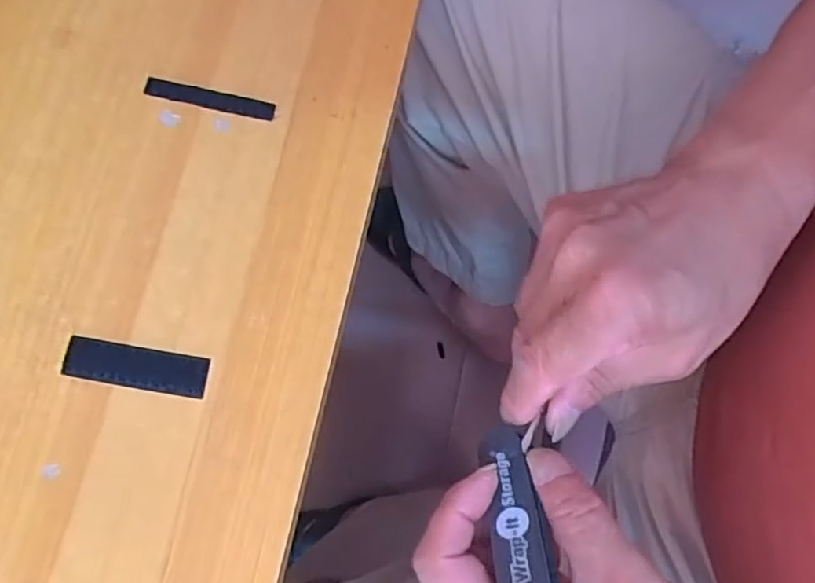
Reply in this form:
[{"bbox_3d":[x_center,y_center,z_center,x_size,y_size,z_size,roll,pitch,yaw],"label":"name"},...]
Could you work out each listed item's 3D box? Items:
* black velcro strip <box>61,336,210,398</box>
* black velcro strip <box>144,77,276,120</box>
[{"bbox_3d":[-0.129,0.035,0.296,0.068,0.004,0.020,9,76,3],"label":"black velcro strip"},{"bbox_3d":[-0.105,-0.102,0.330,0.069,0.004,0.011,14,77,5],"label":"black velcro strip"}]

